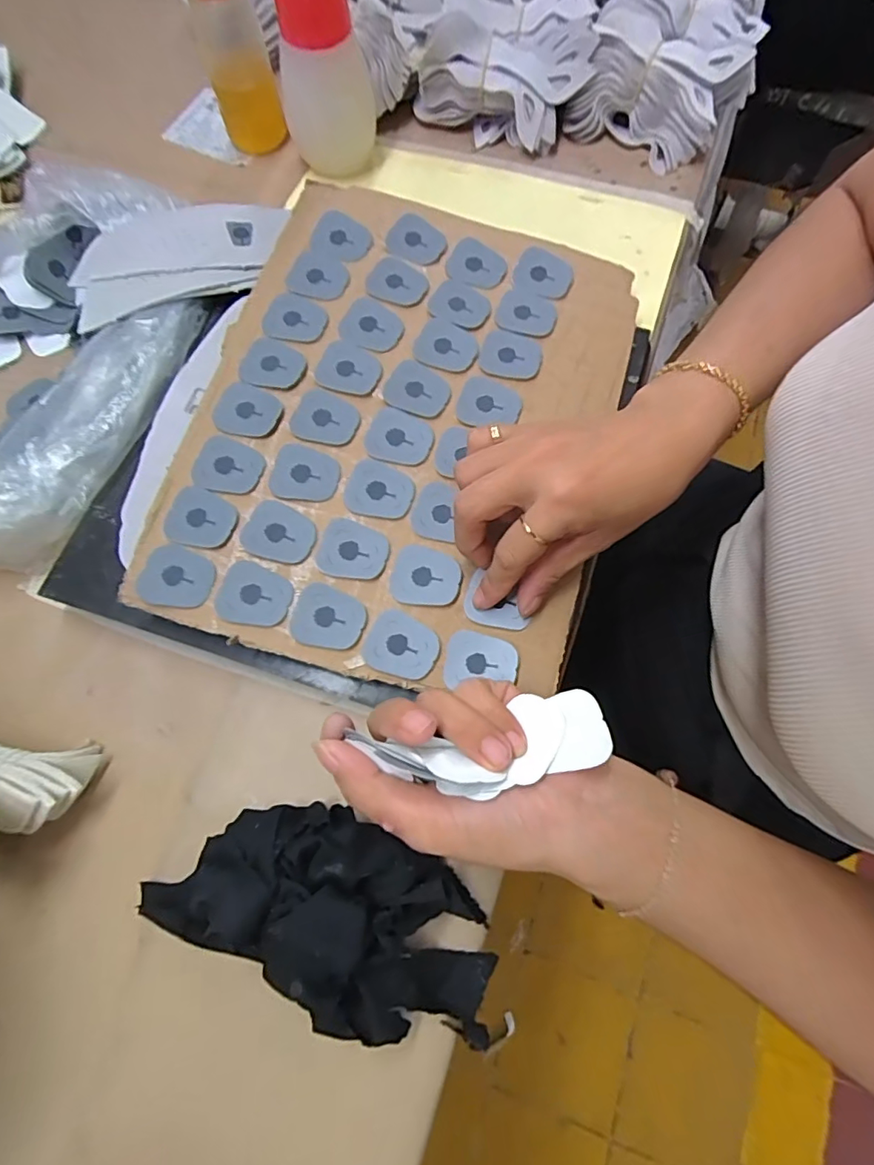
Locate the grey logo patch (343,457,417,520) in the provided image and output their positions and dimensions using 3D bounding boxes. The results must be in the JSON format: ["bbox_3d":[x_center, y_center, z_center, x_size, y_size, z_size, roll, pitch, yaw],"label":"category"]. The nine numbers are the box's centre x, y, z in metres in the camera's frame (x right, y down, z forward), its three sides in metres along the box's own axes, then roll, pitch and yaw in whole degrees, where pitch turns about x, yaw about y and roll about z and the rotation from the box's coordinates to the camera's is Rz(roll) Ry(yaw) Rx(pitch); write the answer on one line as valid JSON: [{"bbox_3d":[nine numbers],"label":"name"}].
[{"bbox_3d":[-0.034,-0.054,0.311,0.039,0.005,0.034,11,73,5],"label":"grey logo patch"}]

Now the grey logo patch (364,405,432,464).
[{"bbox_3d":[-0.023,-0.087,0.320,0.039,0.005,0.033,18,74,7],"label":"grey logo patch"}]

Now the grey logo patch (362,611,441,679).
[{"bbox_3d":[-0.020,0.035,0.289,0.038,0.004,0.033,23,74,9],"label":"grey logo patch"}]

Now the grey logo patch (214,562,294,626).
[{"bbox_3d":[-0.100,0.008,0.291,0.038,0.004,0.034,16,74,7],"label":"grey logo patch"}]

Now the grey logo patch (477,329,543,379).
[{"bbox_3d":[0.047,-0.146,0.341,0.038,0.004,0.034,10,73,5],"label":"grey logo patch"}]

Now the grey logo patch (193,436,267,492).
[{"bbox_3d":[-0.120,-0.068,0.309,0.038,0.006,0.033,6,73,4],"label":"grey logo patch"}]

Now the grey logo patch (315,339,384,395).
[{"bbox_3d":[-0.055,-0.133,0.330,0.039,0.004,0.033,19,74,8],"label":"grey logo patch"}]

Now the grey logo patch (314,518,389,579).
[{"bbox_3d":[-0.048,-0.018,0.299,0.038,0.004,0.033,16,73,7],"label":"grey logo patch"}]

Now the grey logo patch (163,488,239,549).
[{"bbox_3d":[-0.133,-0.036,0.299,0.035,0.006,0.033,18,74,7],"label":"grey logo patch"}]

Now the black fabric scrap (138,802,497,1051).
[{"bbox_3d":[-0.054,0.163,0.260,0.171,0.048,0.092,24,75,9],"label":"black fabric scrap"}]

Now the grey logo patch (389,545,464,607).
[{"bbox_3d":[-0.006,-0.004,0.300,0.038,0.004,0.034,6,73,4],"label":"grey logo patch"}]

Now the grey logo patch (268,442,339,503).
[{"bbox_3d":[-0.077,-0.064,0.310,0.037,0.004,0.035,7,73,4],"label":"grey logo patch"}]

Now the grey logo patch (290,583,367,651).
[{"bbox_3d":[-0.060,0.020,0.290,0.039,0.004,0.033,20,74,8],"label":"grey logo patch"}]

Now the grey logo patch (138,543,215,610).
[{"bbox_3d":[-0.143,-0.003,0.292,0.039,0.004,0.033,3,72,3],"label":"grey logo patch"}]

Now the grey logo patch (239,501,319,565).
[{"bbox_3d":[-0.089,-0.029,0.299,0.038,0.004,0.033,17,74,7],"label":"grey logo patch"}]

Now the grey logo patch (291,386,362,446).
[{"bbox_3d":[-0.067,-0.099,0.320,0.038,0.004,0.035,16,73,7],"label":"grey logo patch"}]

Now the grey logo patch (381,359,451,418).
[{"bbox_3d":[-0.012,-0.120,0.328,0.039,0.004,0.033,27,75,10],"label":"grey logo patch"}]

